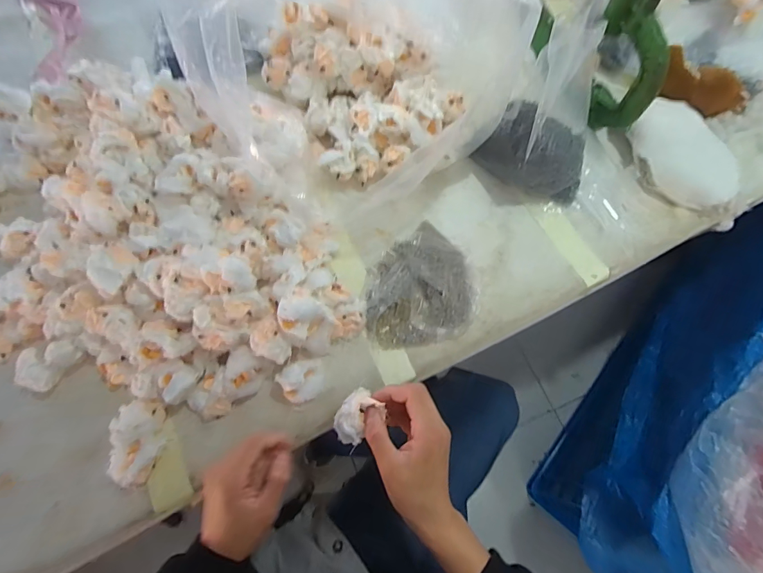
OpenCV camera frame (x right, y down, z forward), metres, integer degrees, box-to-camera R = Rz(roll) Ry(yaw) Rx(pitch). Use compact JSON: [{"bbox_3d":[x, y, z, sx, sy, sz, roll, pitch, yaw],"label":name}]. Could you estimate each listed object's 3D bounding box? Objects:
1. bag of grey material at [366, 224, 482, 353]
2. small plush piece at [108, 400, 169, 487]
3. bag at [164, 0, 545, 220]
[{"bbox_3d":[0.045,-0.006,0.560,0.153,0.041,0.174,-14,71,-5],"label":"bag of grey material"},{"bbox_3d":[-0.290,0.187,0.487,0.049,0.049,0.092,-11,70,-4],"label":"small plush piece"},{"bbox_3d":[-0.042,-0.338,0.555,0.386,0.283,0.410,-33,73,-11],"label":"bag"}]

